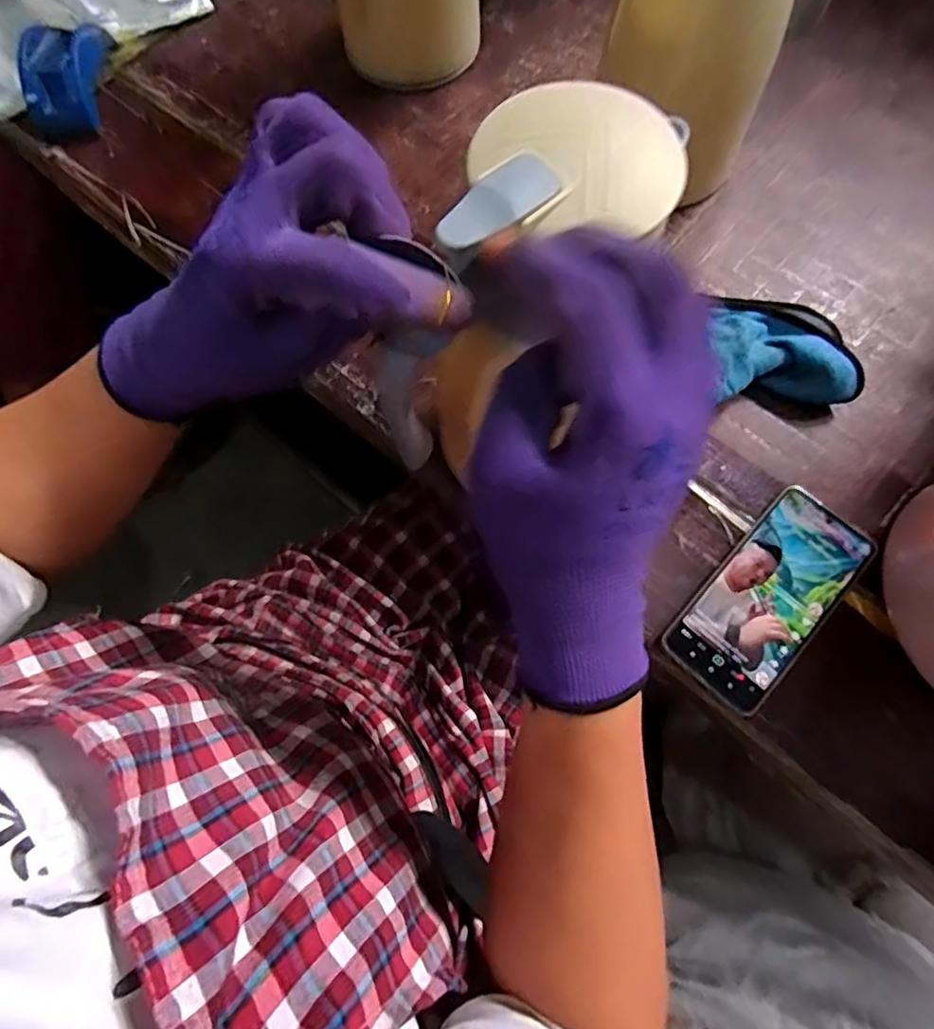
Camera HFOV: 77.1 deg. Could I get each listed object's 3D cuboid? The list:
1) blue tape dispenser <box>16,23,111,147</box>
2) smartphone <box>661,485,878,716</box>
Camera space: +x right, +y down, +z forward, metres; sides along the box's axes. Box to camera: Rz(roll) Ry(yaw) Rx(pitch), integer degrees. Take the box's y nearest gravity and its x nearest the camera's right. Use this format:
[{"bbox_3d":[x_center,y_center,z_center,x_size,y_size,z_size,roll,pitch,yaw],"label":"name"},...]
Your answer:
[{"bbox_3d":[-0.401,-0.436,0.580,0.076,0.046,0.119,-8,72,-1],"label":"blue tape dispenser"},{"bbox_3d":[0.219,0.059,0.424,0.077,0.013,0.164,42,78,14],"label":"smartphone"}]

